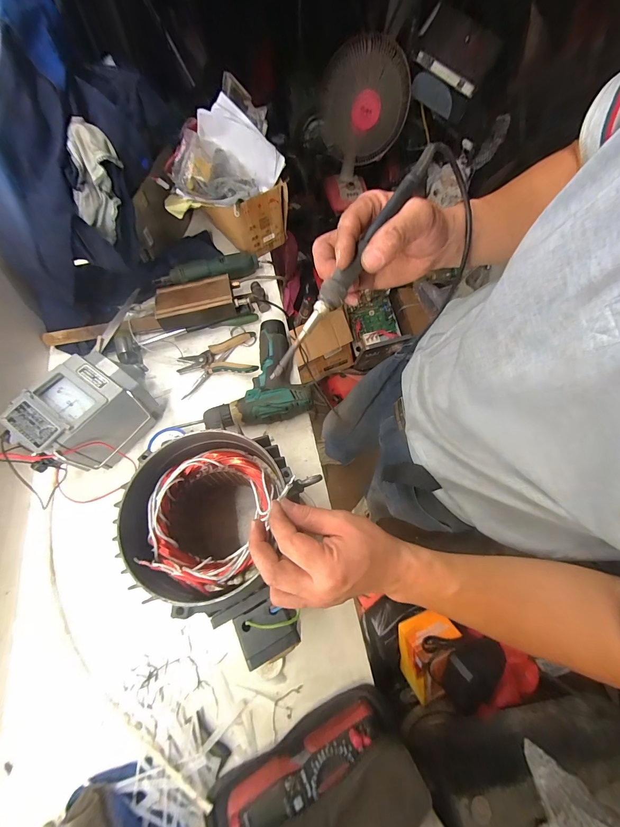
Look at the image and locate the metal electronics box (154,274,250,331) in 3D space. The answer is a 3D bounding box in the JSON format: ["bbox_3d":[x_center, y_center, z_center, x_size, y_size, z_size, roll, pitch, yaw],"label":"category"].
[{"bbox_3d":[-0.220,-0.222,0.586,0.153,0.043,0.092,-15,69,-9],"label":"metal electronics box"}]

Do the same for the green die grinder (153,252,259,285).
[{"bbox_3d":[-0.219,-0.305,0.647,0.214,0.036,0.039,-17,69,-10],"label":"green die grinder"}]

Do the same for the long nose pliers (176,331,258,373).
[{"bbox_3d":[-0.181,-0.110,0.587,0.150,0.026,0.093,-9,68,-6],"label":"long nose pliers"}]

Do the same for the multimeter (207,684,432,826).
[{"bbox_3d":[0.011,0.435,0.329,0.223,0.068,0.135,-25,71,-13],"label":"multimeter"}]

